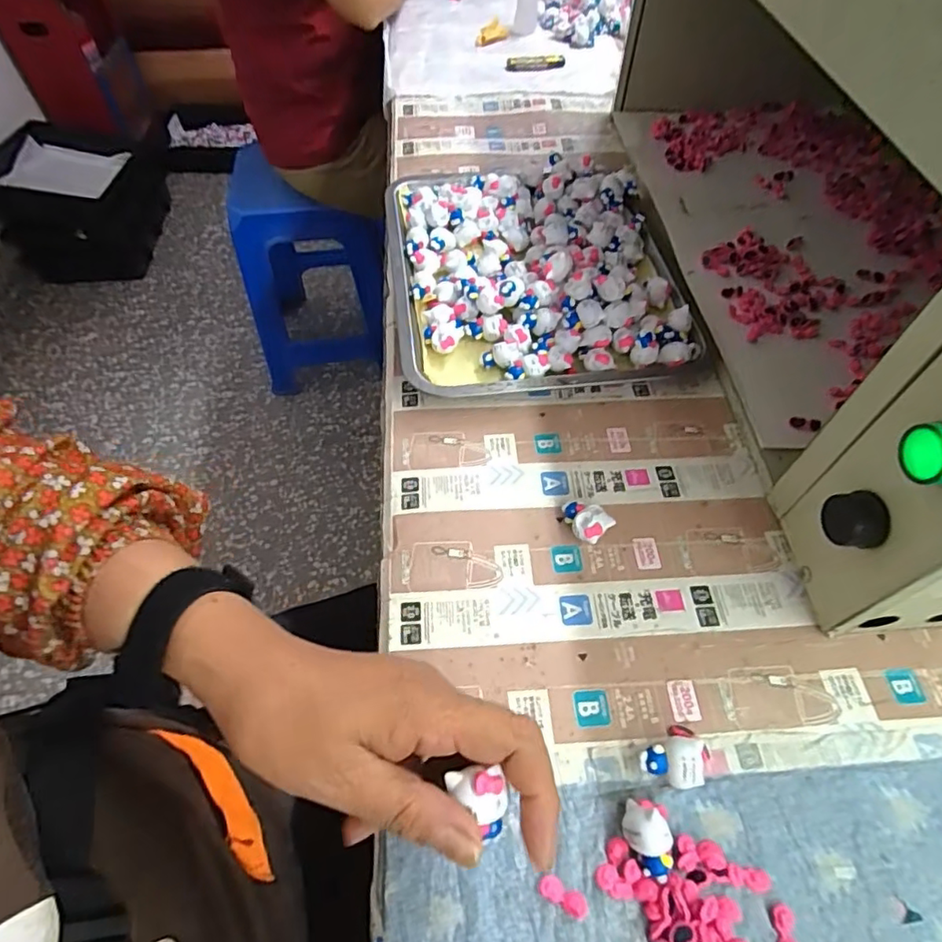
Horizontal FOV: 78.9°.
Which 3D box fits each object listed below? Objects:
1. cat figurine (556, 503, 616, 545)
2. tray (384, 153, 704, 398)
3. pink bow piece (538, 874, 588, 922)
[{"bbox_3d":[0.079,0.037,0.399,0.036,0.021,0.023,19,59,15],"label":"cat figurine"},{"bbox_3d":[0.060,-0.201,0.546,0.270,0.045,0.317,-8,56,-3],"label":"tray"},{"bbox_3d":[0.046,0.213,0.286,0.025,0.007,0.011,26,61,19],"label":"pink bow piece"}]

